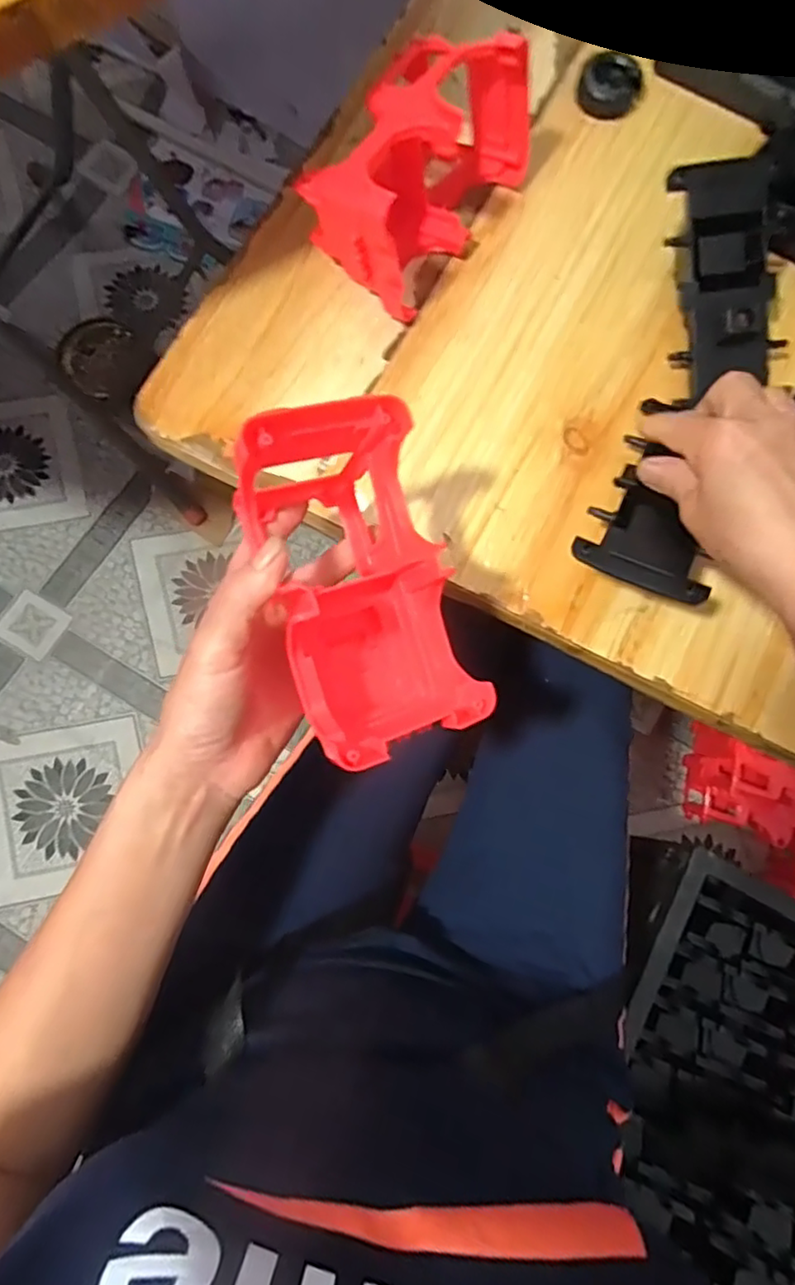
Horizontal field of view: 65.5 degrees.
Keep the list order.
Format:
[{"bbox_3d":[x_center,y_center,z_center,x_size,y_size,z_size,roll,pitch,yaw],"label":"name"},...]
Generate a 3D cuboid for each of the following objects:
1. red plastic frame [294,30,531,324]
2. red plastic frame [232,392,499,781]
[{"bbox_3d":[0.012,-0.300,0.393,0.084,0.082,0.150,34,78,6],"label":"red plastic frame"},{"bbox_3d":[-0.016,-0.024,0.293,0.080,0.096,0.150,-17,77,-5],"label":"red plastic frame"}]

